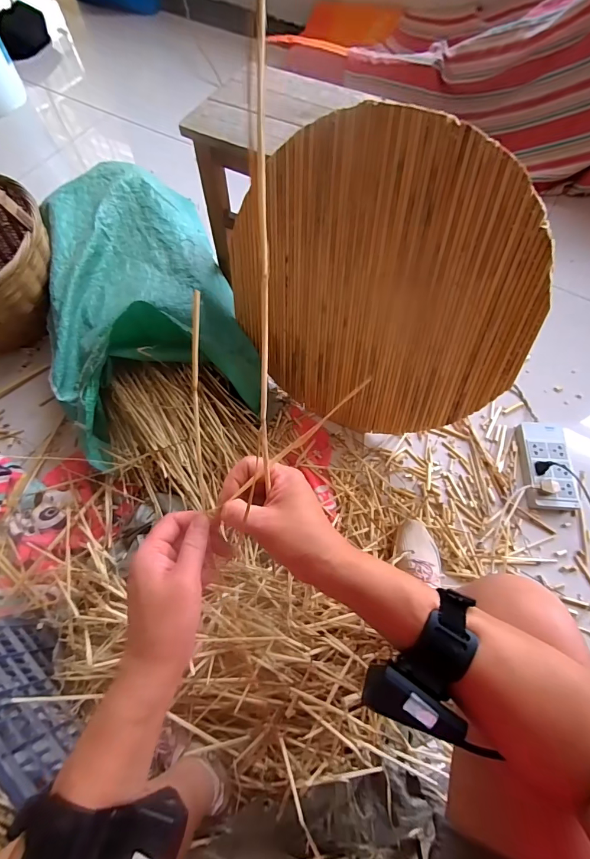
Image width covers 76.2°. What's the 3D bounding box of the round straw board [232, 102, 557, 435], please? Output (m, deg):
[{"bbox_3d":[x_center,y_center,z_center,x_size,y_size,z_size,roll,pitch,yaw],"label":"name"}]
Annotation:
[{"bbox_3d":[0.138,-0.222,0.698,0.533,0.557,0.014,-6,36,37],"label":"round straw board"}]

